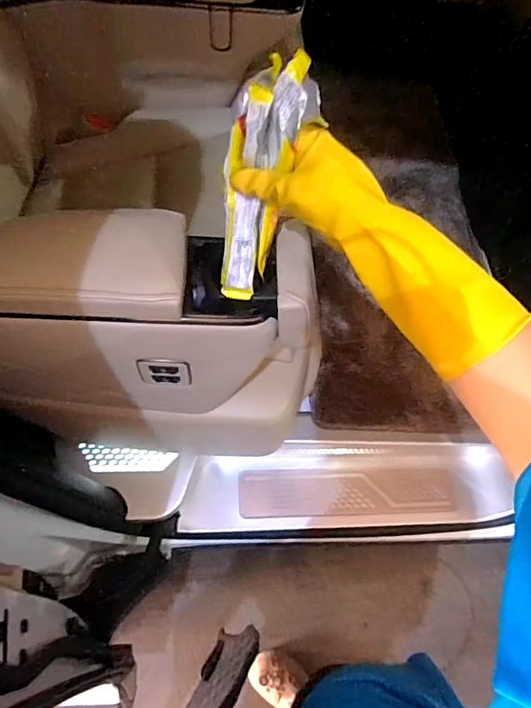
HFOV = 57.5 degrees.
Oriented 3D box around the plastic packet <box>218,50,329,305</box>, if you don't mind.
[{"bbox_3d":[-0.007,-0.140,0.408,0.061,0.199,0.034,23,44,9],"label":"plastic packet"}]

